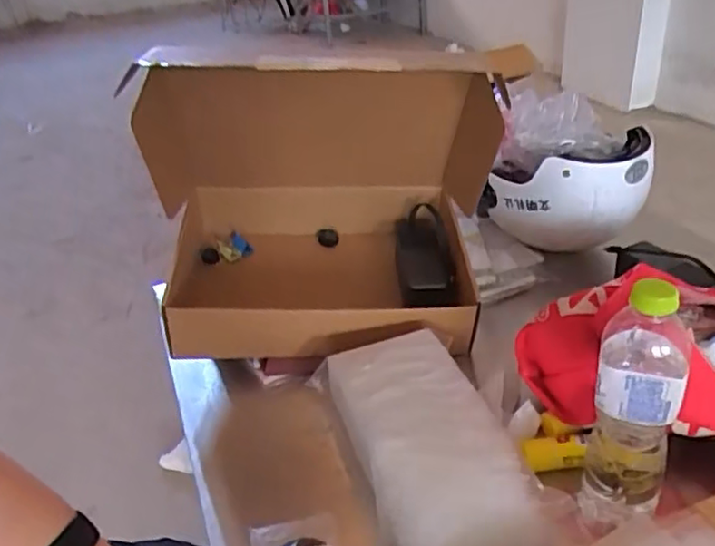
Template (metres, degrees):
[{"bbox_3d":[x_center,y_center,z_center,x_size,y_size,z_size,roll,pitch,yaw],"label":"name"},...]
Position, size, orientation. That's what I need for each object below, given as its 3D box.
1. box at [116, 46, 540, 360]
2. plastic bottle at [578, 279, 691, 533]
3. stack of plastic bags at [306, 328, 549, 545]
[{"bbox_3d":[-0.043,-0.077,0.787,0.411,0.334,0.266,-5,31,1],"label":"box"},{"bbox_3d":[0.229,0.110,0.533,0.065,0.239,0.070,8,34,21],"label":"plastic bottle"},{"bbox_3d":[0.061,0.154,0.601,0.126,0.051,0.274,-13,32,-12],"label":"stack of plastic bags"}]

